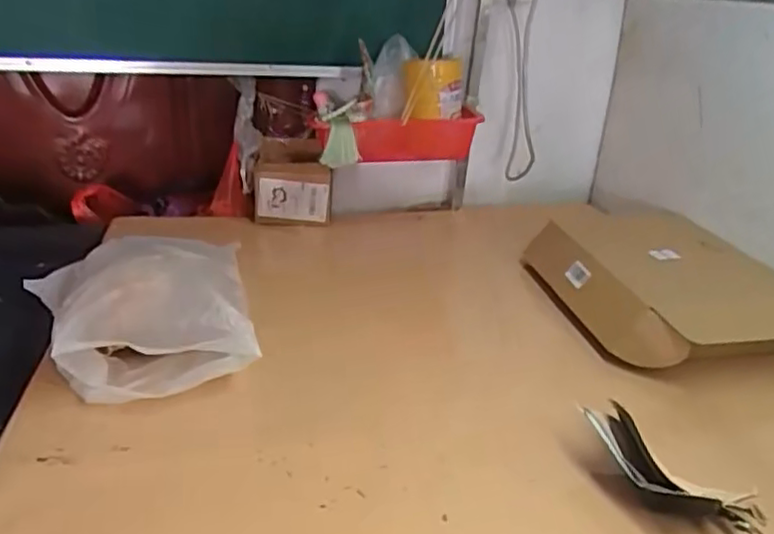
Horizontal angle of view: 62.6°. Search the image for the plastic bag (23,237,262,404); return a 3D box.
[{"bbox_3d":[-0.314,0.040,0.806,0.248,0.120,0.289,-6,26,-21],"label":"plastic bag"}]

